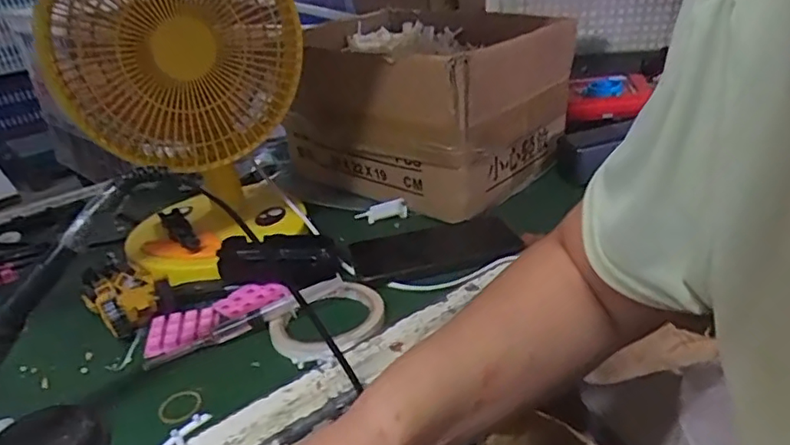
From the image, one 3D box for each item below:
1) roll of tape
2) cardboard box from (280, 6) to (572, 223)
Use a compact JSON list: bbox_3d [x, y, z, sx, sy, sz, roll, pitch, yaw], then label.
[{"bbox_3d":[-0.056,0.078,0.504,0.102,0.012,0.102,-5,28,2],"label":"roll of tape"},{"bbox_3d":[0.036,-0.158,0.739,0.279,0.162,0.305,-26,33,-33],"label":"cardboard box"}]

